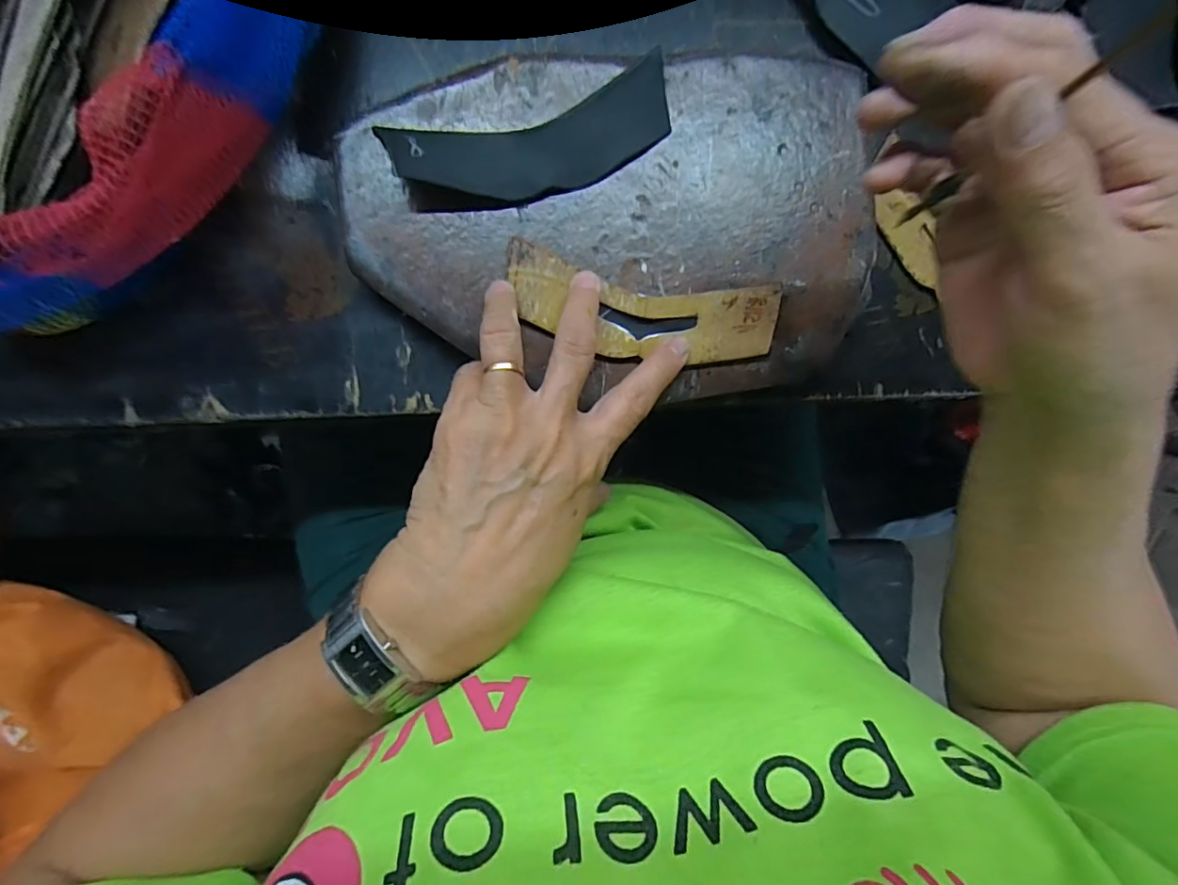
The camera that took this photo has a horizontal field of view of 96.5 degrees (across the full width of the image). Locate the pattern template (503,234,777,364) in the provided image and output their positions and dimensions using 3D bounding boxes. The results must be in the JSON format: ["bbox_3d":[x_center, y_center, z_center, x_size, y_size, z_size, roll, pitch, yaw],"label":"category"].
[{"bbox_3d":[0.028,-0.066,0.265,0.137,0.004,0.047,9,93,-7],"label":"pattern template"}]

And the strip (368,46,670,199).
[{"bbox_3d":[-0.023,-0.144,0.253,0.136,0.018,0.044,-20,95,-5],"label":"strip"}]

